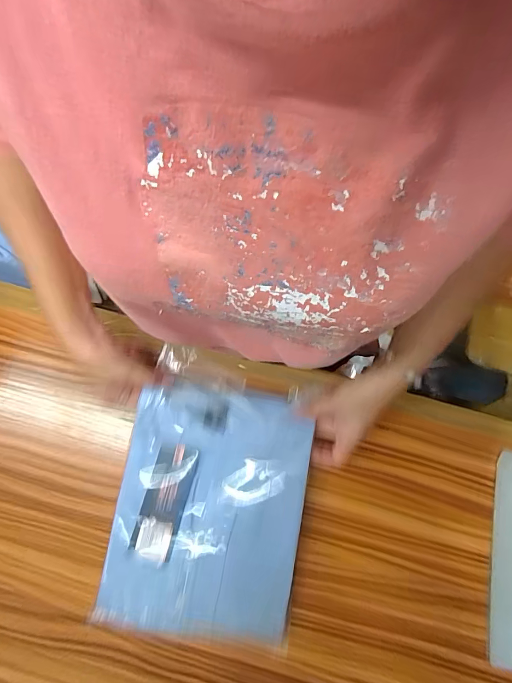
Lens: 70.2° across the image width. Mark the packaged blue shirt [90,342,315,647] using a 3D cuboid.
[{"bbox_3d":[-0.049,0.168,0.404,0.200,0.038,0.272,9,77,1],"label":"packaged blue shirt"}]

